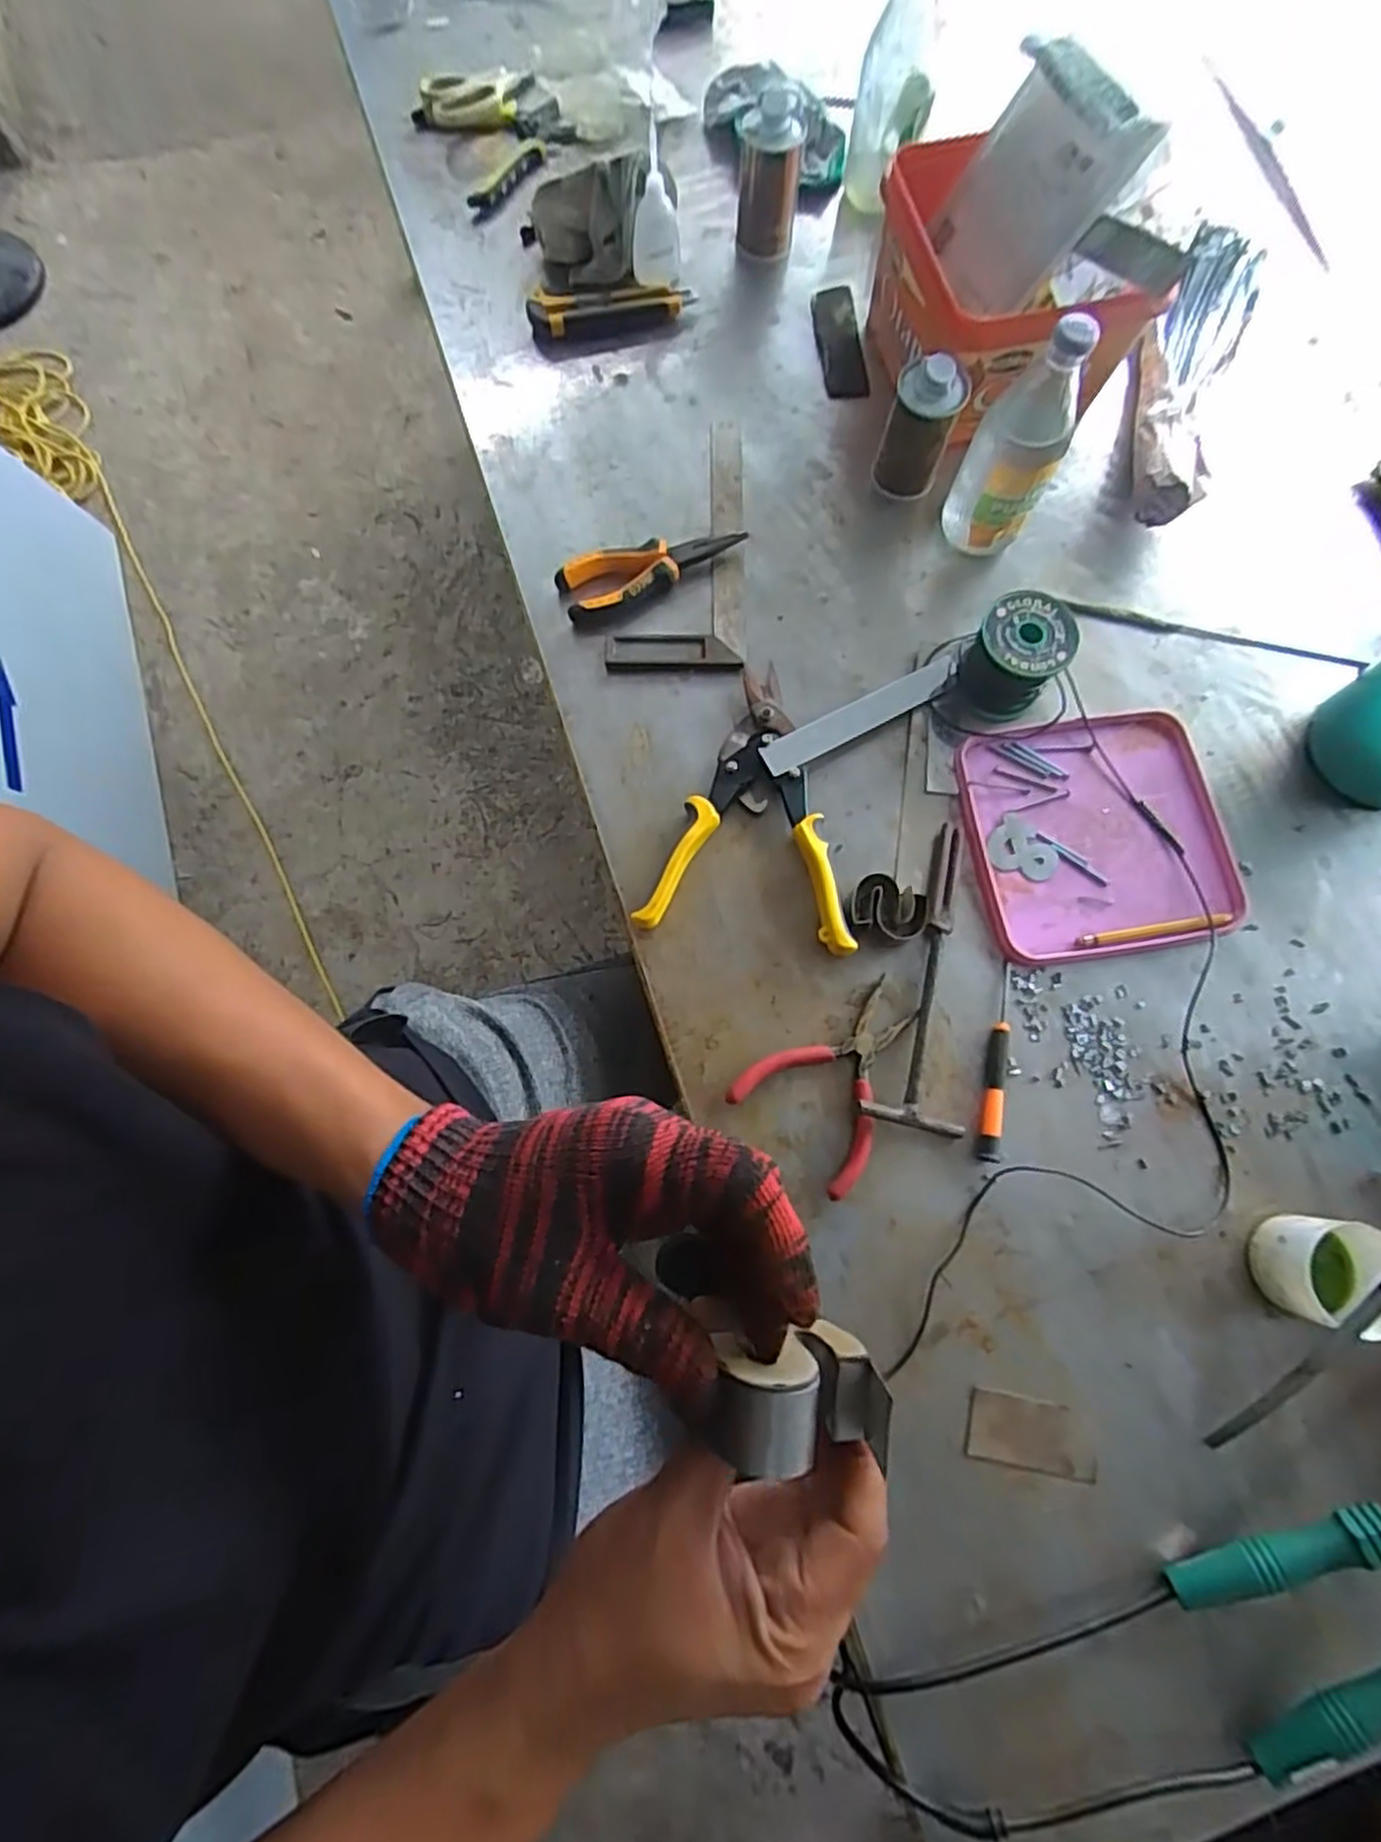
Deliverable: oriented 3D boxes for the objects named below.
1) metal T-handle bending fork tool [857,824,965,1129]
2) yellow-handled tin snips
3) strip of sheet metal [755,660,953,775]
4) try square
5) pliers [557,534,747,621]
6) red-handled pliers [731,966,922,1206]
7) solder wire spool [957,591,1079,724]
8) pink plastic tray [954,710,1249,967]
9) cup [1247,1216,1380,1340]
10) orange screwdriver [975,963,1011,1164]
[{"bbox_3d":[0.183,0.038,0.540,0.070,0.021,0.223,17,76,2],"label":"metal T-handle bending fork tool"},{"bbox_3d":[0.067,-0.080,0.570,0.147,0.027,0.223,17,76,2],"label":"yellow-handled tin snips"},{"bbox_3d":[0.138,-0.163,0.595,0.185,0.006,0.025,-28,88,-14],"label":"strip of sheet metal"},{"bbox_3d":[-0.011,-0.324,0.639,0.111,0.009,0.249,1,76,-2],"label":"try square"},{"bbox_3d":[-0.031,-0.294,0.622,0.155,0.019,0.052,-21,78,-7],"label":"pliers"},{"bbox_3d":[0.105,0.105,0.526,0.100,0.017,0.135,41,78,8],"label":"red-handled pliers"},{"bbox_3d":[0.248,-0.202,0.582,0.067,0.064,0.070,0,76,-2],"label":"solder wire spool"},{"bbox_3d":[0.314,-0.067,0.578,0.190,0.010,0.182,-9,76,-4],"label":"pink plastic tray"},{"bbox_3d":[0.402,0.220,0.474,0.061,0.065,0.062,0,76,-2],"label":"cup"},{"bbox_3d":[0.218,0.098,0.532,0.013,0.013,0.139,14,76,2],"label":"orange screwdriver"}]

